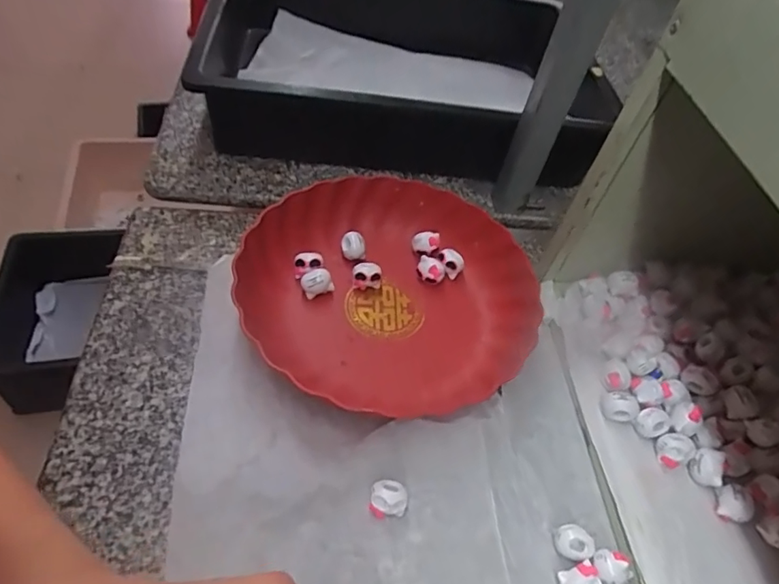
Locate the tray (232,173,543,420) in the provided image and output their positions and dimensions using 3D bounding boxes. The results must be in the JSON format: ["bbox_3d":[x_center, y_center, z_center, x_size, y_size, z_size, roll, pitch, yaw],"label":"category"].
[{"bbox_3d":[0.006,-0.015,0.451,0.242,0.047,0.235,3,48,-4],"label":"tray"}]

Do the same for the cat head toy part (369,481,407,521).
[{"bbox_3d":[-0.002,0.139,0.348,0.024,0.021,0.019,-5,49,-11],"label":"cat head toy part"}]

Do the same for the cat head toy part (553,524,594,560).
[{"bbox_3d":[0.123,0.168,0.347,0.023,0.016,0.020,20,49,11],"label":"cat head toy part"}]

